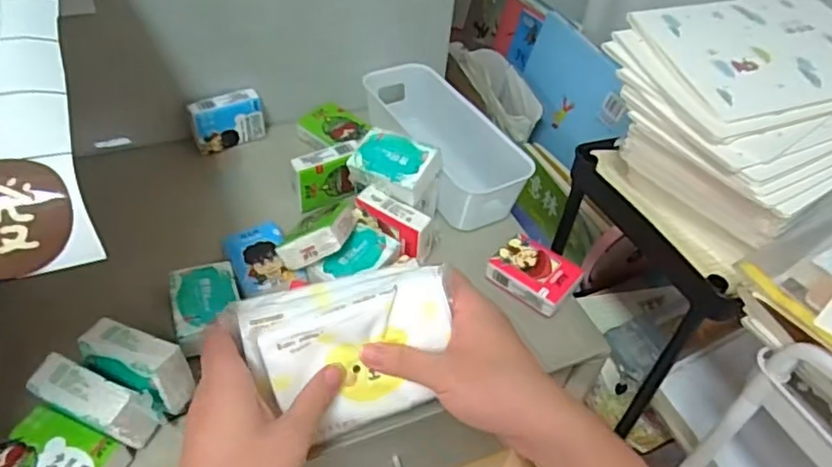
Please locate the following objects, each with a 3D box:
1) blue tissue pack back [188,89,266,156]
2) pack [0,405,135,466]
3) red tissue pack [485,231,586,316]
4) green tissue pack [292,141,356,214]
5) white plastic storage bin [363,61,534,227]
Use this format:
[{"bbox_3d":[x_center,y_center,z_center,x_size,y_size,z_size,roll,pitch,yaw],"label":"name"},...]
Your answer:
[{"bbox_3d":[-0.203,-0.120,0.662,0.076,0.053,0.025,-28,54,-29],"label":"blue tissue pack back"},{"bbox_3d":[-0.235,0.153,0.402,0.067,0.027,0.052,16,46,10],"label":"pack"},{"bbox_3d":[0.109,0.036,0.562,0.073,0.023,0.056,31,50,22],"label":"red tissue pack"},{"bbox_3d":[-0.089,-0.056,0.610,0.065,0.052,0.026,-20,51,-24],"label":"green tissue pack"},{"bbox_3d":[0.022,-0.096,0.673,0.084,0.084,0.217,-20,51,-24],"label":"white plastic storage bin"}]

